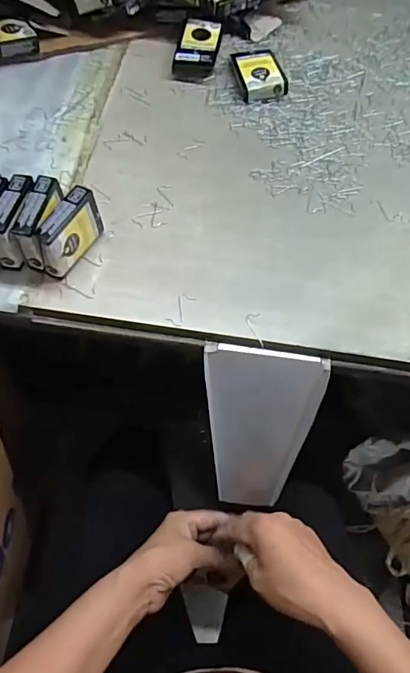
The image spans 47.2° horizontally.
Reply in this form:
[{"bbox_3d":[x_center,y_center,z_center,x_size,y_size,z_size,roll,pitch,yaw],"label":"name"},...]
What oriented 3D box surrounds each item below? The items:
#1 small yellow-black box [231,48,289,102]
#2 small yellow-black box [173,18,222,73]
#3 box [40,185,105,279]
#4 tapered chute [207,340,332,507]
[{"bbox_3d":[0.066,-0.327,0.591,0.057,0.024,0.074,-10,63,-7],"label":"small yellow-black box"},{"bbox_3d":[-0.008,-0.378,0.616,0.051,0.023,0.087,9,62,3],"label":"small yellow-black box"},{"bbox_3d":[-0.126,-0.097,0.444,0.020,0.057,0.073,26,64,11],"label":"box"},{"bbox_3d":[0.048,0.087,0.460,0.111,0.159,0.028,11,19,3],"label":"tapered chute"}]

